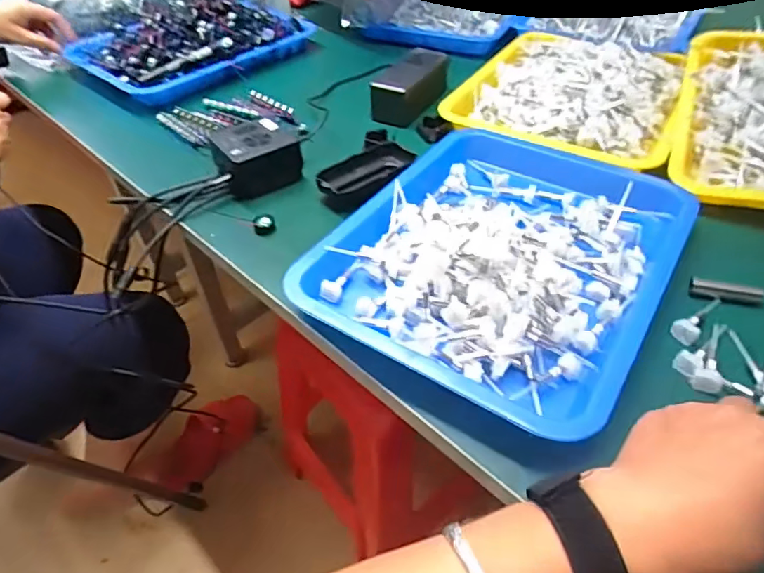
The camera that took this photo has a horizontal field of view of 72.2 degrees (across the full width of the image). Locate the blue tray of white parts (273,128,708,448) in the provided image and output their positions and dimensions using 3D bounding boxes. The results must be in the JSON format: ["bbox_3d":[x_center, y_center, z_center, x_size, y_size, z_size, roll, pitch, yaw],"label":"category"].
[{"bbox_3d":[0.119,-0.047,0.472,0.264,0.042,0.339,26,52,26],"label":"blue tray of white parts"}]

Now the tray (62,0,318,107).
[{"bbox_3d":[-0.301,-0.392,0.811,0.268,0.068,0.306,32,54,30],"label":"tray"}]

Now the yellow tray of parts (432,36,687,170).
[{"bbox_3d":[0.237,-0.255,0.654,0.250,0.039,0.251,19,49,21],"label":"yellow tray of parts"}]

